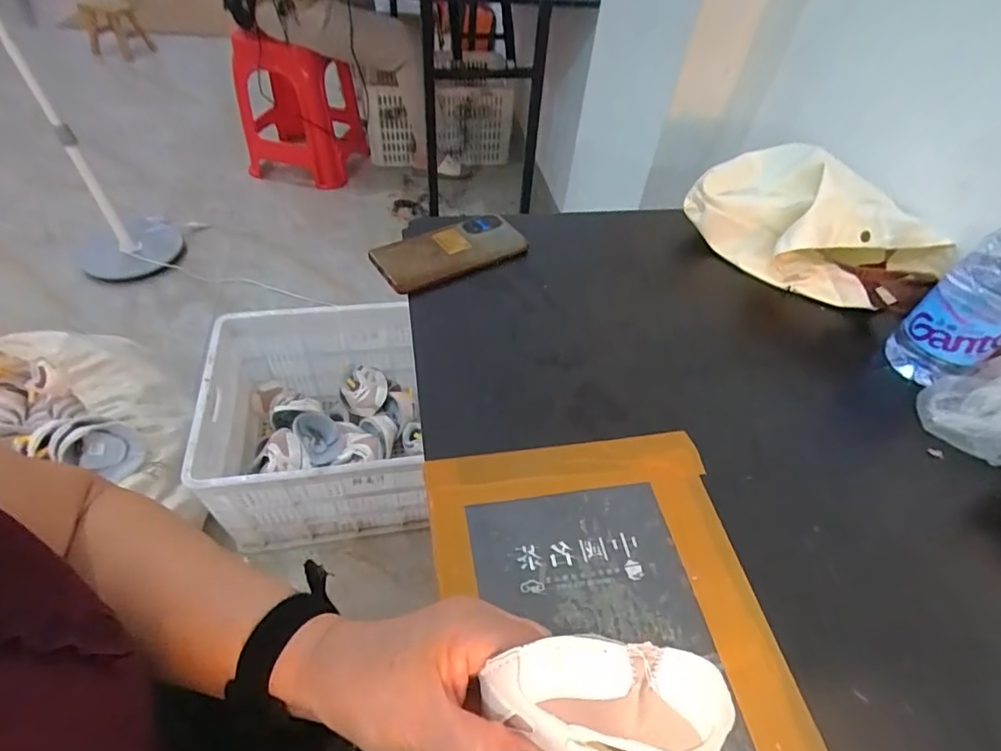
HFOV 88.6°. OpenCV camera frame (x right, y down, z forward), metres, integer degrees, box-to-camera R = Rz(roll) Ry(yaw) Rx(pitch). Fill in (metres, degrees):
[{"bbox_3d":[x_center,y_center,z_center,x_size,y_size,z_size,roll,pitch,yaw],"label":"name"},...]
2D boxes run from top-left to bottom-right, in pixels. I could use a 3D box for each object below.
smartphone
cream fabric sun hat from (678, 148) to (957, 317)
[{"bbox_3d":[-0.054,-0.137,0.563,0.164,0.012,0.077,-20,62,-19],"label":"smartphone"},{"bbox_3d":[0.352,-0.168,0.579,0.257,0.105,0.162,35,53,23],"label":"cream fabric sun hat"}]

